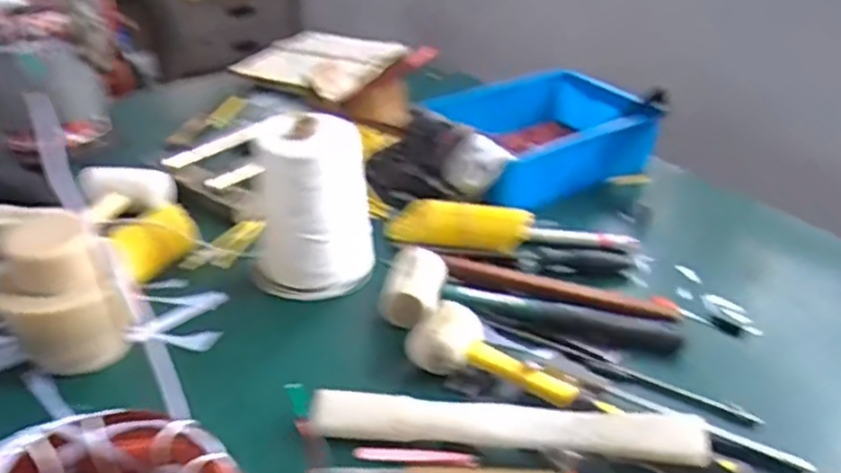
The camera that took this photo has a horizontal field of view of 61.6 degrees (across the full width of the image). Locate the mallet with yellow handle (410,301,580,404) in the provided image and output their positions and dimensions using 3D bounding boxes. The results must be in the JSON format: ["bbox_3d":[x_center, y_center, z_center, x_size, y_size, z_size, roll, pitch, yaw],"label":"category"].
[{"bbox_3d":[0.062,0.108,0.612,0.151,0.050,0.055,20,37,26],"label":"mallet with yellow handle"}]

